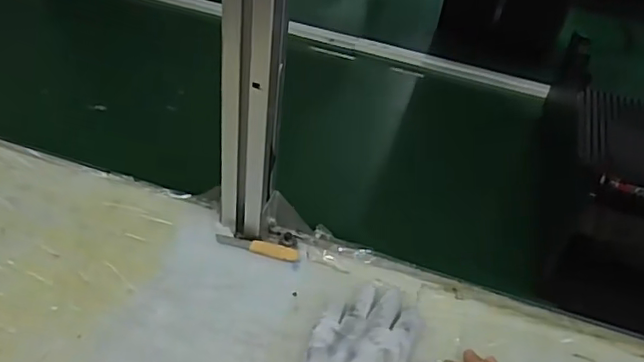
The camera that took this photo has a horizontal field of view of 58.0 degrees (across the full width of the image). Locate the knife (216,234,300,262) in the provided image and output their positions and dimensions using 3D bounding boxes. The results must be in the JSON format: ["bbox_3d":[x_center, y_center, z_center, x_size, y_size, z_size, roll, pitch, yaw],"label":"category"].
[{"bbox_3d":[-0.062,0.062,0.558,0.081,0.005,0.015,14,40,8],"label":"knife"}]

